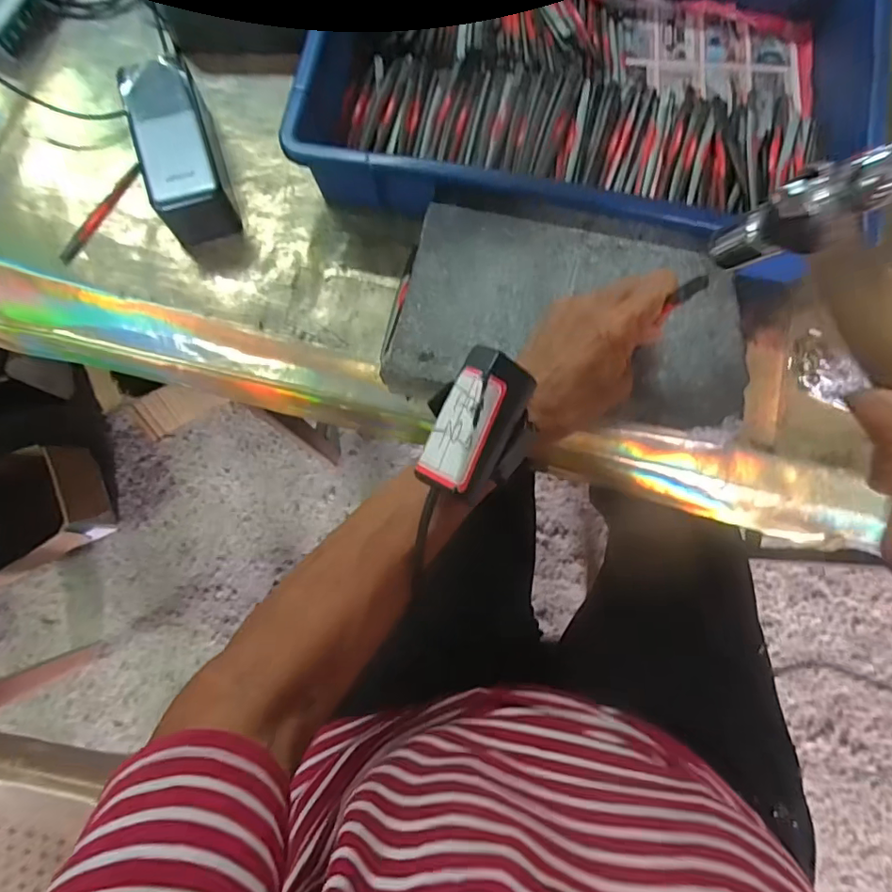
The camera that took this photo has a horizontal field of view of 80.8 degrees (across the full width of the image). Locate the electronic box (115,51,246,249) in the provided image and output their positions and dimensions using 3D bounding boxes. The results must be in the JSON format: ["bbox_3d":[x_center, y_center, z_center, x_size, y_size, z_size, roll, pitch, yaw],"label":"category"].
[{"bbox_3d":[-0.208,-0.231,0.414,0.054,0.052,0.132,-18,81,-4],"label":"electronic box"}]

